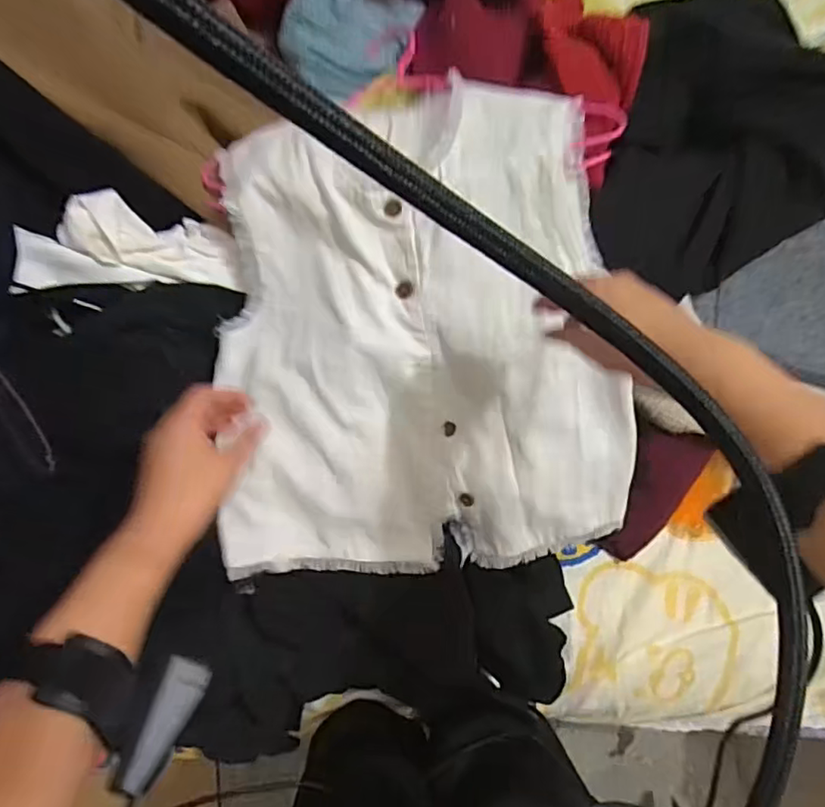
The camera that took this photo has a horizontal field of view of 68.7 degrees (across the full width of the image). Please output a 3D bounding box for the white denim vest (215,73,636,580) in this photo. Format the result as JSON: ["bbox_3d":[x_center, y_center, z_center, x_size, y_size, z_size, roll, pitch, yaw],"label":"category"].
[{"bbox_3d":[0.010,-0.068,0.630,0.417,0.134,0.491,-4,89,-4],"label":"white denim vest"}]

